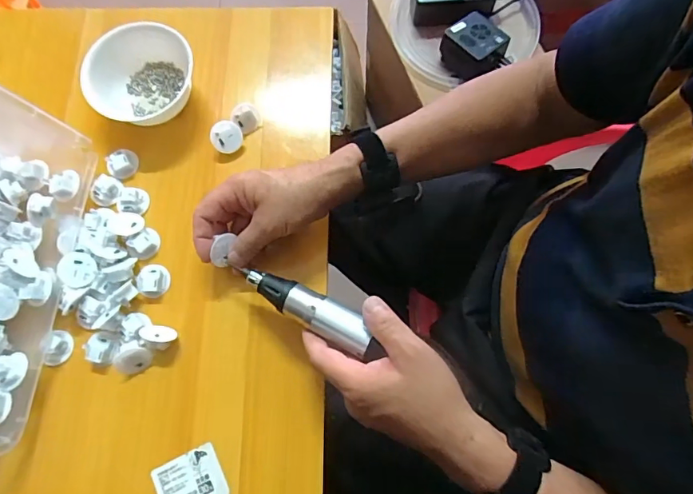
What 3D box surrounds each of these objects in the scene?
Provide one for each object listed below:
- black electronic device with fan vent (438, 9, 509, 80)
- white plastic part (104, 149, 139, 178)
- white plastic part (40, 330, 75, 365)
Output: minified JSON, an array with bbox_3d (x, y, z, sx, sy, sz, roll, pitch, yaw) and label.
[{"bbox_3d":[0.202,-0.315,0.727,0.077,0.066,0.082,-43,77,-11],"label":"black electronic device with fan vent"},{"bbox_3d":[-0.244,-0.091,0.495,0.032,0.016,0.026,-42,77,-11],"label":"white plastic part"},{"bbox_3d":[-0.284,0.098,0.446,0.027,0.017,0.029,0,73,1],"label":"white plastic part"}]

